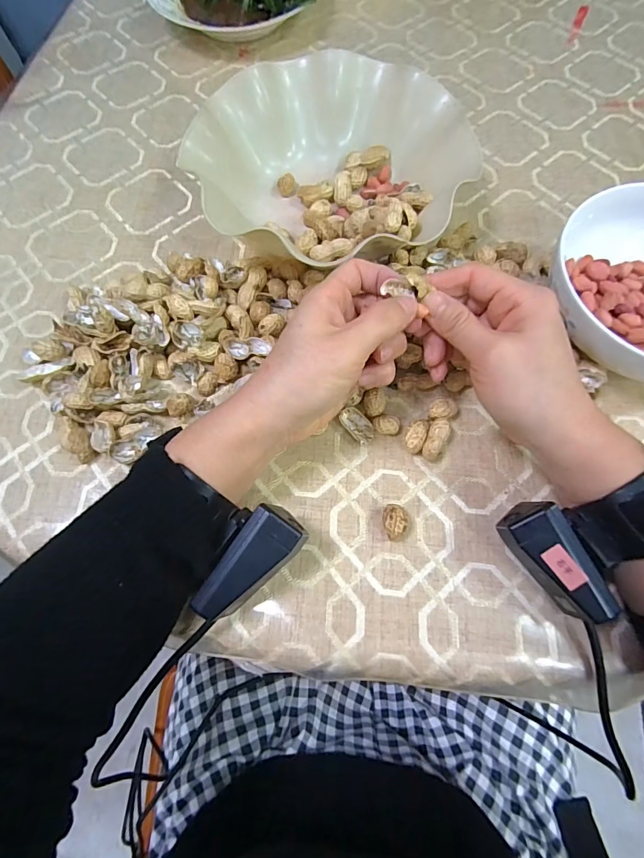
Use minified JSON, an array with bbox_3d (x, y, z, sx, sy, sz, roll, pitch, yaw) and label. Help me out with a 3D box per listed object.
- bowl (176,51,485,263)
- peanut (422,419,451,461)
[{"bbox_3d":[0.006,-0.213,0.343,0.193,0.069,0.211,0,68,1],"label":"bowl"},{"bbox_3d":[0.080,0.008,0.285,0.013,0.016,0.030,19,70,8],"label":"peanut"}]

